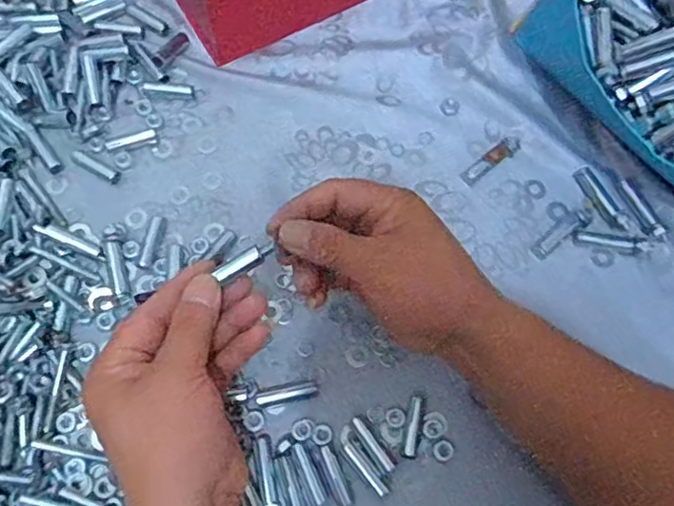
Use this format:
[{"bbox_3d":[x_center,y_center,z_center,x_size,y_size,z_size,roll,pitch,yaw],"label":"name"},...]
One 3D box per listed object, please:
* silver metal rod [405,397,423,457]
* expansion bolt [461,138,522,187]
[{"bbox_3d":[0.050,0.112,0.401,0.007,0.004,0.038,12,67,3],"label":"silver metal rod"},{"bbox_3d":[0.118,-0.071,0.477,0.049,0.015,0.015,-34,73,-15],"label":"expansion bolt"}]

